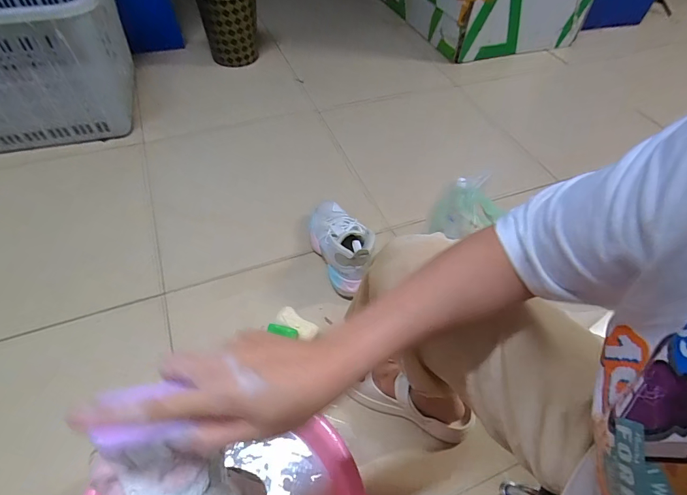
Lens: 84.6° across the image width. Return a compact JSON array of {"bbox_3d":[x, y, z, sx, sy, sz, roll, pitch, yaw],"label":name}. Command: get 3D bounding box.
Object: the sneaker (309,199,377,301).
[{"bbox_3d":[-0.008,-0.020,0.927,0.106,0.145,0.273,-16,54,-17],"label":"sneaker"}]

